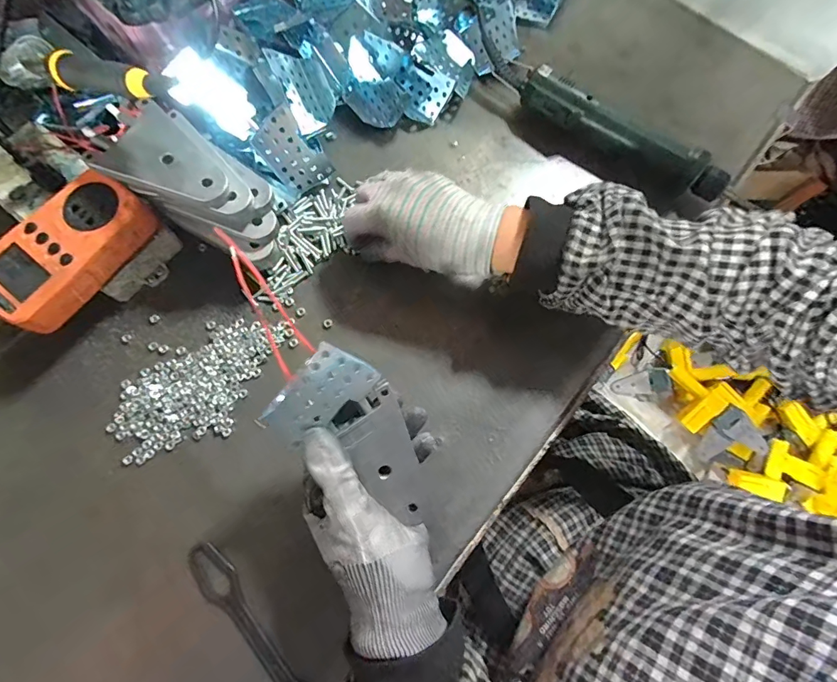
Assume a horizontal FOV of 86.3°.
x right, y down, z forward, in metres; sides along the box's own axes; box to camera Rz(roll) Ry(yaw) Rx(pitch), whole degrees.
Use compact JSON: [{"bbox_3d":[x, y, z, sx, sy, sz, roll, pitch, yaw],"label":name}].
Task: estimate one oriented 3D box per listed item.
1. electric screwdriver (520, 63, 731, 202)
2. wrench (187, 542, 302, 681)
[{"bbox_3d":[0.196,-0.197,0.425,0.209,0.027,0.031,31,77,6],"label":"electric screwdriver"},{"bbox_3d":[-0.123,0.210,0.327,0.026,0.010,0.142,-41,80,-11],"label":"wrench"}]

